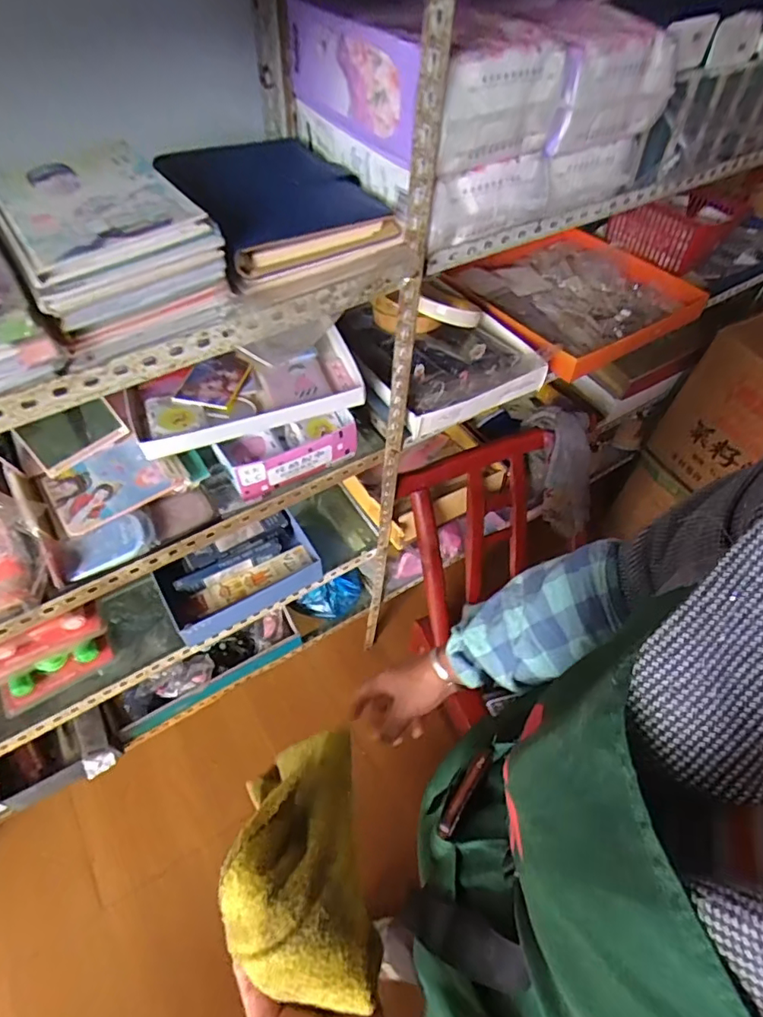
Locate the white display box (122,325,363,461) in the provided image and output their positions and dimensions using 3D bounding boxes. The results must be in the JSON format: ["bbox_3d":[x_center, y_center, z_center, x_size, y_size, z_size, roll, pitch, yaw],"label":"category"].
[{"bbox_3d":[-0.184,-0.167,0.744,0.299,0.043,0.138,-17,57,-14],"label":"white display box"}]

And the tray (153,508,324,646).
[{"bbox_3d":[-0.237,0.111,0.919,0.251,0.065,0.133,-27,60,-20],"label":"tray"}]

